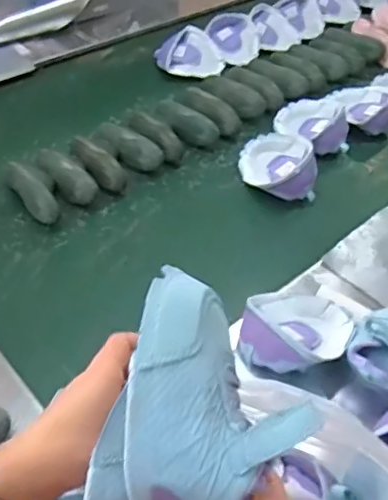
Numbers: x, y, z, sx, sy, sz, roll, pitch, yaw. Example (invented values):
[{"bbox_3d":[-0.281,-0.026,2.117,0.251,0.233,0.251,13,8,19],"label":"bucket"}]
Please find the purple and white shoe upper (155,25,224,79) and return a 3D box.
[{"bbox_3d":[-0.011,-0.464,1.357,0.157,0.050,0.146,2,47,-3],"label":"purple and white shoe upper"}]

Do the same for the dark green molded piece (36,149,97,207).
[{"bbox_3d":[-0.225,-0.132,1.025,0.058,0.055,0.139,-31,57,-29],"label":"dark green molded piece"}]

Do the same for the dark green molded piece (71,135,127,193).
[{"bbox_3d":[-0.182,-0.164,1.063,0.059,0.047,0.154,-35,71,-31],"label":"dark green molded piece"}]

